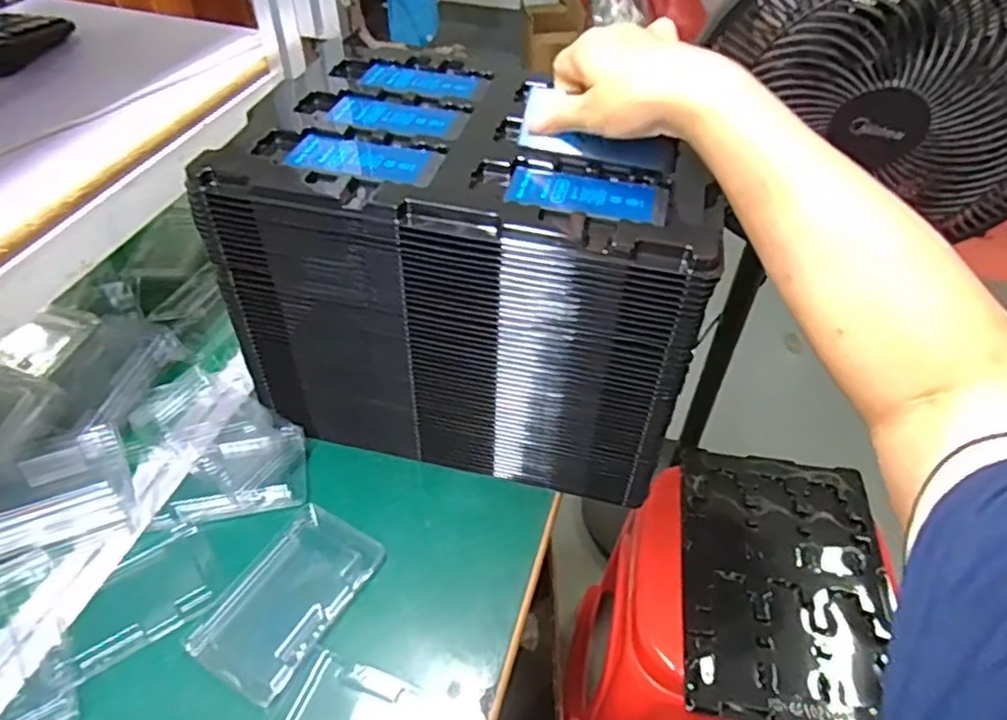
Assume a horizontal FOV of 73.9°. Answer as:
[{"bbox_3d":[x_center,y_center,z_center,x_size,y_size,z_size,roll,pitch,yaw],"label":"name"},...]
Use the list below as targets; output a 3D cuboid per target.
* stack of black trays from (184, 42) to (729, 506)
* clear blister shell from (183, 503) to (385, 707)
[{"bbox_3d":[-0.023,-0.080,0.559,0.350,0.248,0.240,10,46,10],"label":"stack of black trays"},{"bbox_3d":[-0.153,0.167,0.482,0.080,0.008,0.131,23,50,22],"label":"clear blister shell"}]

